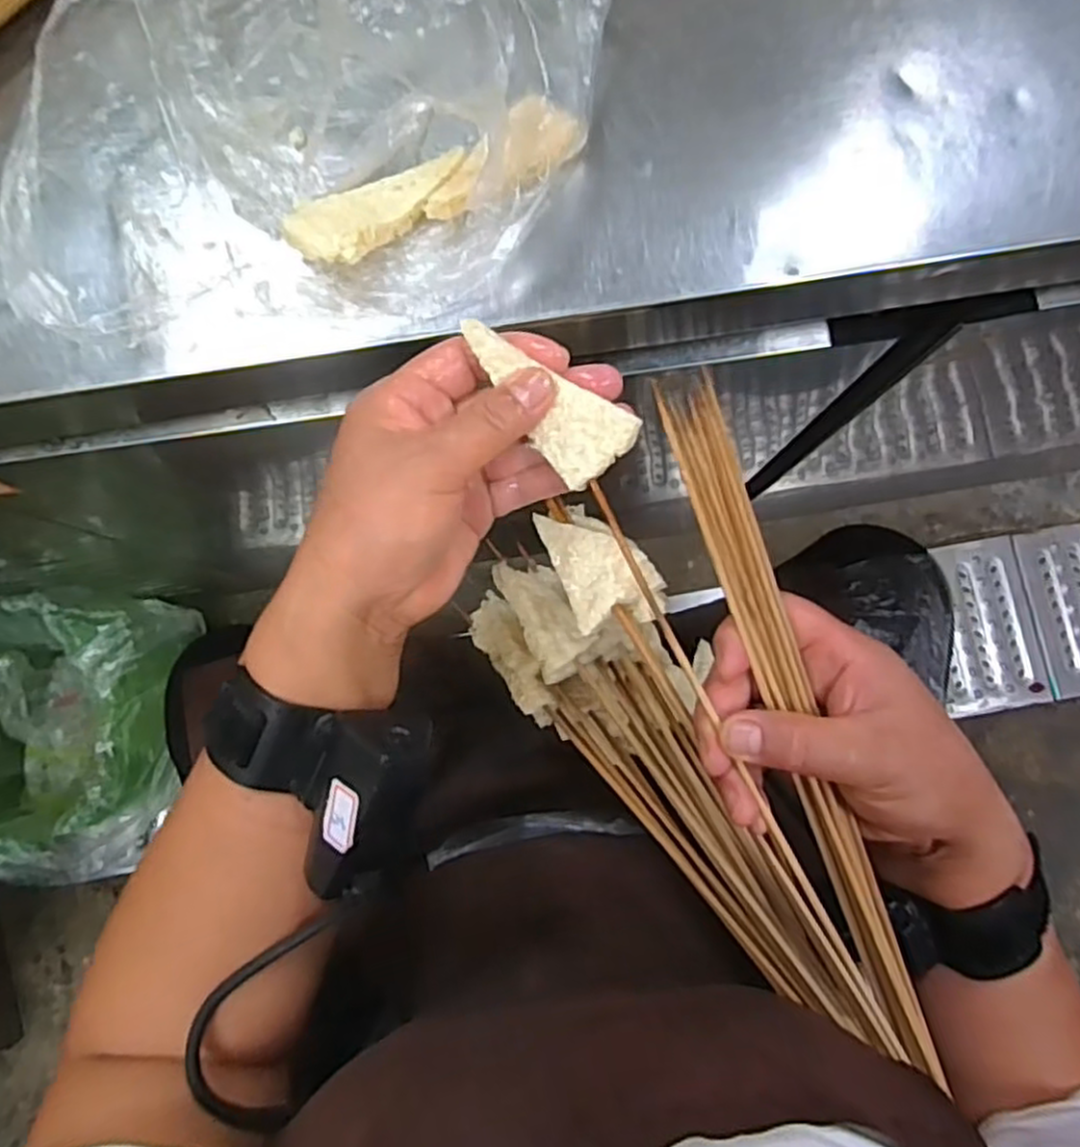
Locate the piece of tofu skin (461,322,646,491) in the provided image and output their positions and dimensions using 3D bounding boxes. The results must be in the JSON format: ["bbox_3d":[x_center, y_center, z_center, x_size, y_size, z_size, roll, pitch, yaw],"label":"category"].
[{"bbox_3d":[-0.001,-0.063,0.282,0.073,0.005,0.030,32,113,4],"label":"piece of tofu skin"}]

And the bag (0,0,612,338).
[{"bbox_3d":[-0.092,-0.195,0.295,0.253,0.093,0.160,-15,82,-1],"label":"bag"}]

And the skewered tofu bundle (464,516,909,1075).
[{"bbox_3d":[0.057,0.094,0.348,0.074,0.116,0.245,-33,79,-5],"label":"skewered tofu bundle"}]

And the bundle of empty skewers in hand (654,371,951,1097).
[{"bbox_3d":[0.102,0.058,0.299,0.024,0.014,0.279,-18,89,-3],"label":"bundle of empty skewers in hand"}]

